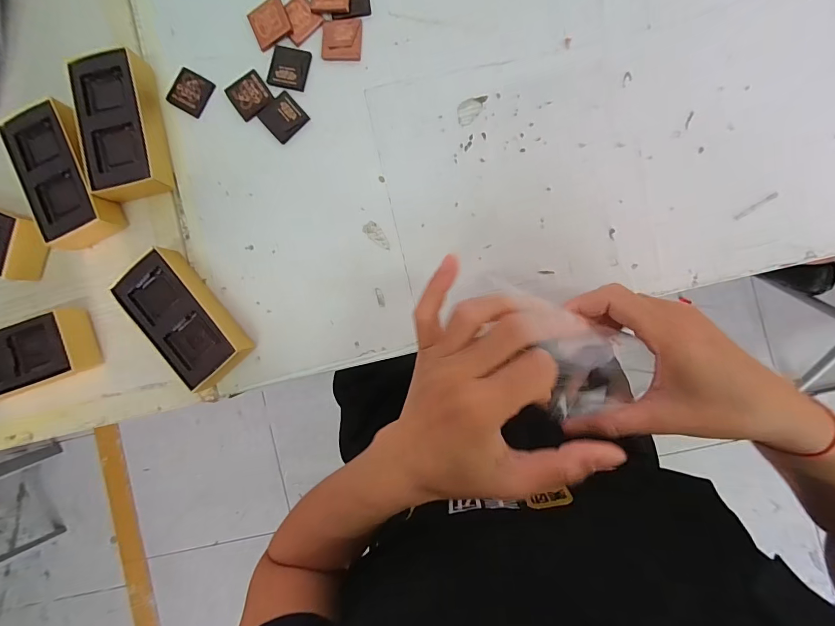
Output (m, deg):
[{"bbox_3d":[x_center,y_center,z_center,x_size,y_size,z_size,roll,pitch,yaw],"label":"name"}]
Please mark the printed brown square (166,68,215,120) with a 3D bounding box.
[{"bbox_3d":[-0.201,-0.196,0.339,0.033,0.005,0.034,31,92,4],"label":"printed brown square"}]

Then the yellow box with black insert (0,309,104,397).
[{"bbox_3d":[-0.349,0.040,0.339,0.118,0.037,0.057,-18,88,4],"label":"yellow box with black insert"}]

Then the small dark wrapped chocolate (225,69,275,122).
[{"bbox_3d":[-0.148,-0.192,0.334,0.033,0.004,0.035,-35,87,3],"label":"small dark wrapped chocolate"}]

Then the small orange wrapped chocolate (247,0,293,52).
[{"bbox_3d":[-0.128,-0.252,0.330,0.034,0.008,0.033,-24,88,4],"label":"small orange wrapped chocolate"}]

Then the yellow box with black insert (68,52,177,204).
[{"bbox_3d":[-0.251,-0.158,0.327,0.056,0.030,0.115,-12,89,4],"label":"yellow box with black insert"}]

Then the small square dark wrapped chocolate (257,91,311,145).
[{"bbox_3d":[-0.118,-0.172,0.335,0.033,0.004,0.034,-43,87,3],"label":"small square dark wrapped chocolate"}]

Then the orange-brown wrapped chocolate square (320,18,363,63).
[{"bbox_3d":[-0.066,-0.237,0.329,0.035,0.004,0.034,3,90,4],"label":"orange-brown wrapped chocolate square"}]

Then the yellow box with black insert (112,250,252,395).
[{"bbox_3d":[-0.196,0.004,0.325,0.058,0.034,0.118,-43,87,3],"label":"yellow box with black insert"}]

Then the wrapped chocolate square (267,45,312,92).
[{"bbox_3d":[-0.112,-0.214,0.331,0.035,0.004,0.035,14,91,4],"label":"wrapped chocolate square"}]

